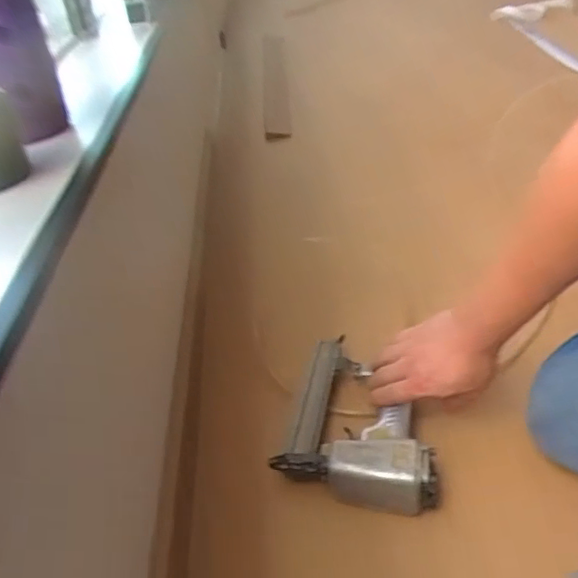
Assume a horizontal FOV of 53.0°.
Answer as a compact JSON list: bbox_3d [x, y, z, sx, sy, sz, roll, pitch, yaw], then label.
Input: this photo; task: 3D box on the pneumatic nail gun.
[{"bbox_3d":[0.089,0.137,0.665,0.169,0.048,0.221,5,36,18],"label":"pneumatic nail gun"}]

